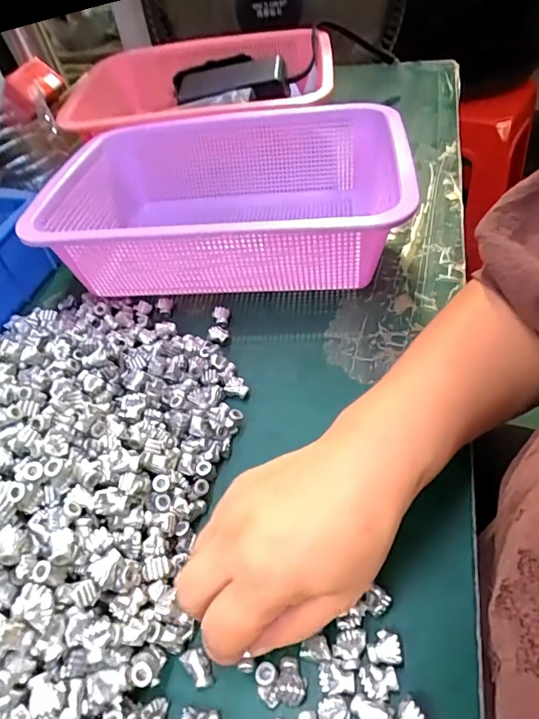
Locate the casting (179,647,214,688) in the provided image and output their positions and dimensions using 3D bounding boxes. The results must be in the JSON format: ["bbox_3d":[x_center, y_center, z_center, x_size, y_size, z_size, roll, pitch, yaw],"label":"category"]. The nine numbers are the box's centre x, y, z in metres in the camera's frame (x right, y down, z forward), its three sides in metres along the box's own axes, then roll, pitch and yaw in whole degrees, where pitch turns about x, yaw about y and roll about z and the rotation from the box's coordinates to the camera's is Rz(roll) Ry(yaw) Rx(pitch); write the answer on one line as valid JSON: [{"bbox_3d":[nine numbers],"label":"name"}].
[{"bbox_3d":[-0.034,0.152,0.240,0.011,0.013,0.018,-34,52,-21],"label":"casting"}]

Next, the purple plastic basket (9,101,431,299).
[{"bbox_3d":[-0.035,-0.141,0.436,0.291,0.093,0.220,1,49,10],"label":"purple plastic basket"}]

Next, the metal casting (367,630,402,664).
[{"bbox_3d":[0.056,0.139,0.235,0.015,0.008,0.013,0,49,9],"label":"metal casting"}]

